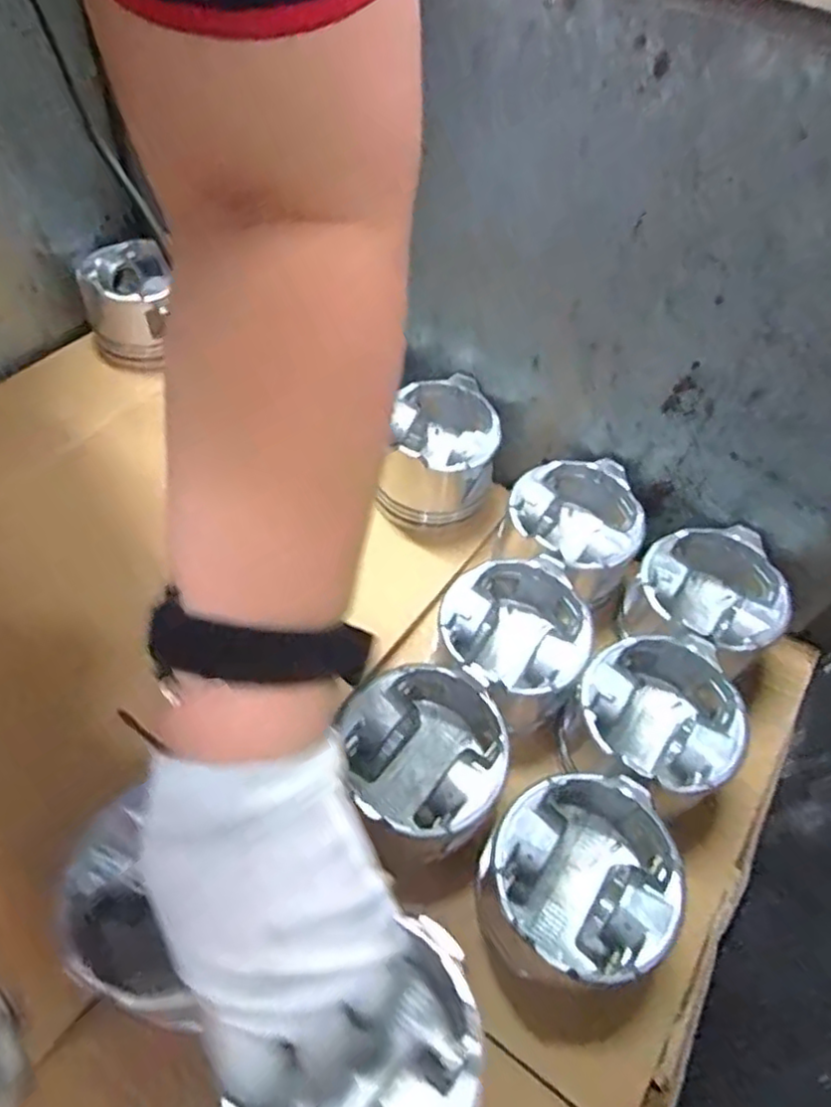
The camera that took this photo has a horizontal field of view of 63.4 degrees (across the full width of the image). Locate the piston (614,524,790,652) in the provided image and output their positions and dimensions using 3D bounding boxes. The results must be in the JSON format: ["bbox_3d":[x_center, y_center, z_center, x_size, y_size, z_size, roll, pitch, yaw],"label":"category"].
[{"bbox_3d":[0.204,0.036,0.482,0.104,0.062,0.097,-25,60,-22],"label":"piston"}]

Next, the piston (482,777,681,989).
[{"bbox_3d":[0.083,0.186,0.378,0.106,0.081,0.094,-8,55,-11],"label":"piston"}]

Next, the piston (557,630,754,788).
[{"bbox_3d":[0.147,0.108,0.433,0.102,0.075,0.096,4,54,-3],"label":"piston"}]

